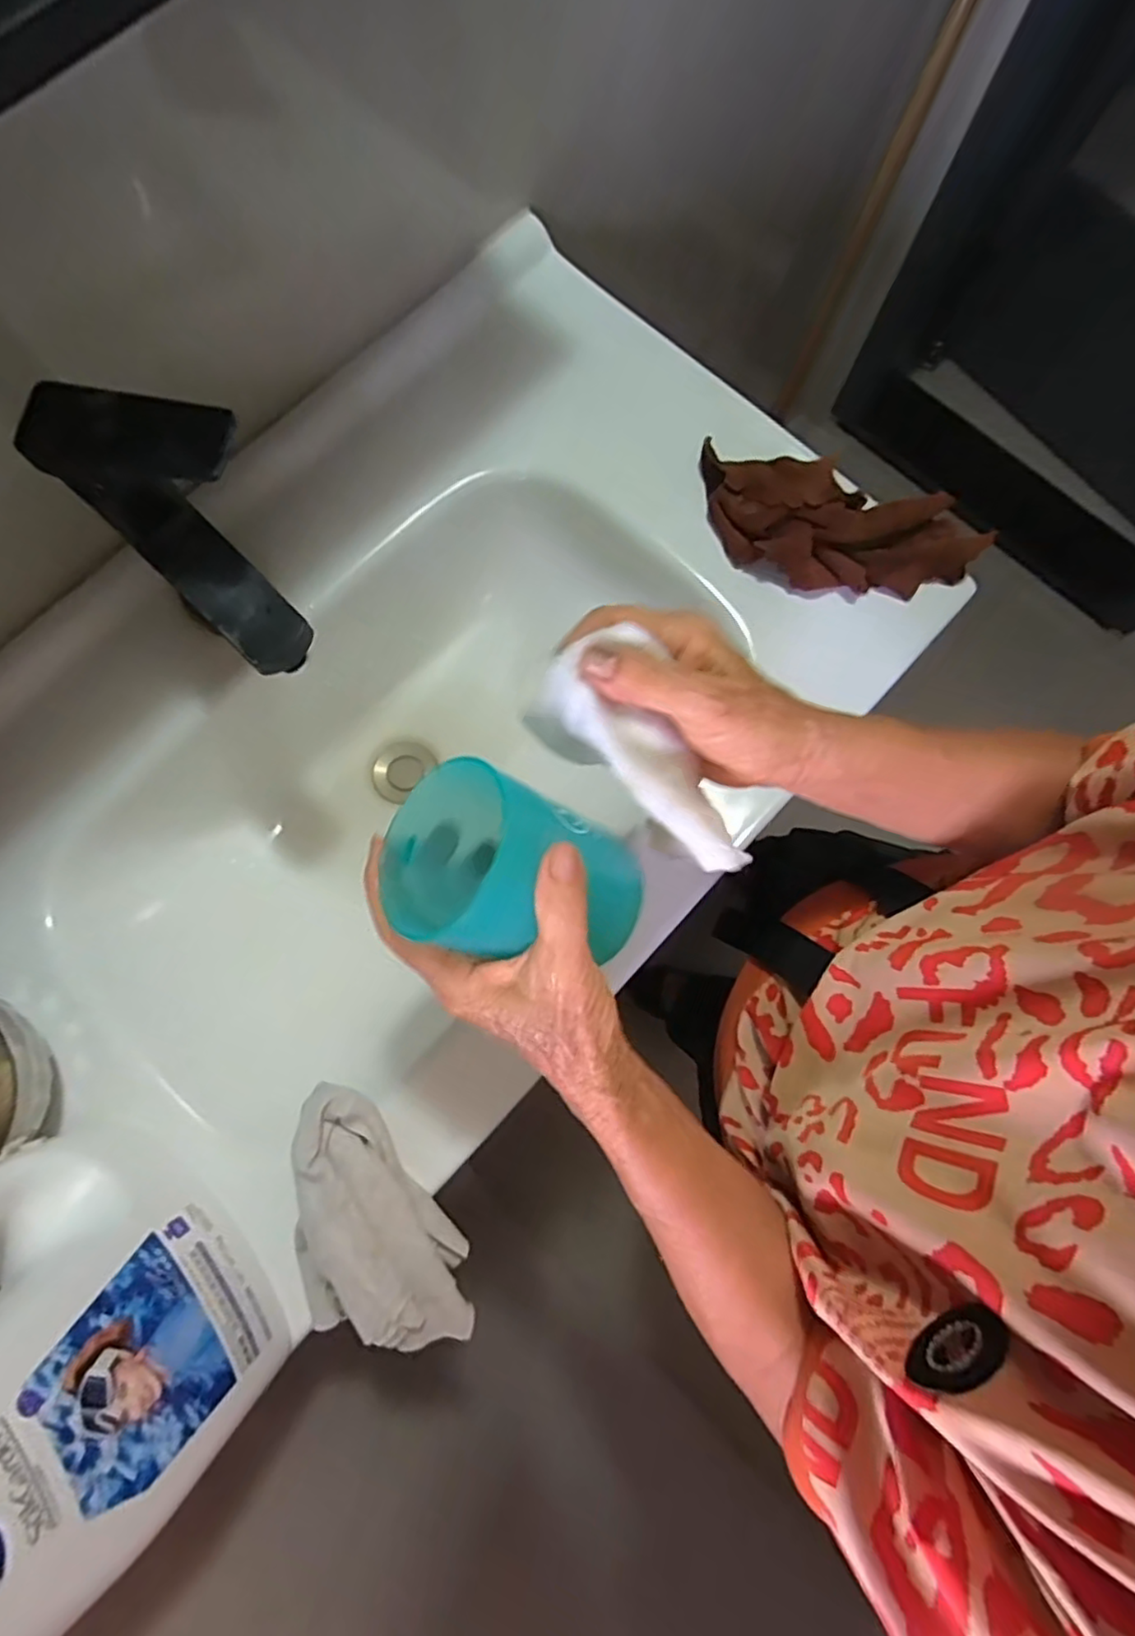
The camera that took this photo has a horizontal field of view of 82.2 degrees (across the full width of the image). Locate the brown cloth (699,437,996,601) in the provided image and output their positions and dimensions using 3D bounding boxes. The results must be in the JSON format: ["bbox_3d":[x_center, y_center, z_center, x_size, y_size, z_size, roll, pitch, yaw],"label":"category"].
[{"bbox_3d":[0.200,-0.215,0.484,0.216,0.047,0.088,12,78,3],"label":"brown cloth"}]

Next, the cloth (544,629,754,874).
[{"bbox_3d":[0.041,-0.029,0.292,0.047,0.027,0.120,-43,103,-8],"label":"cloth"}]

